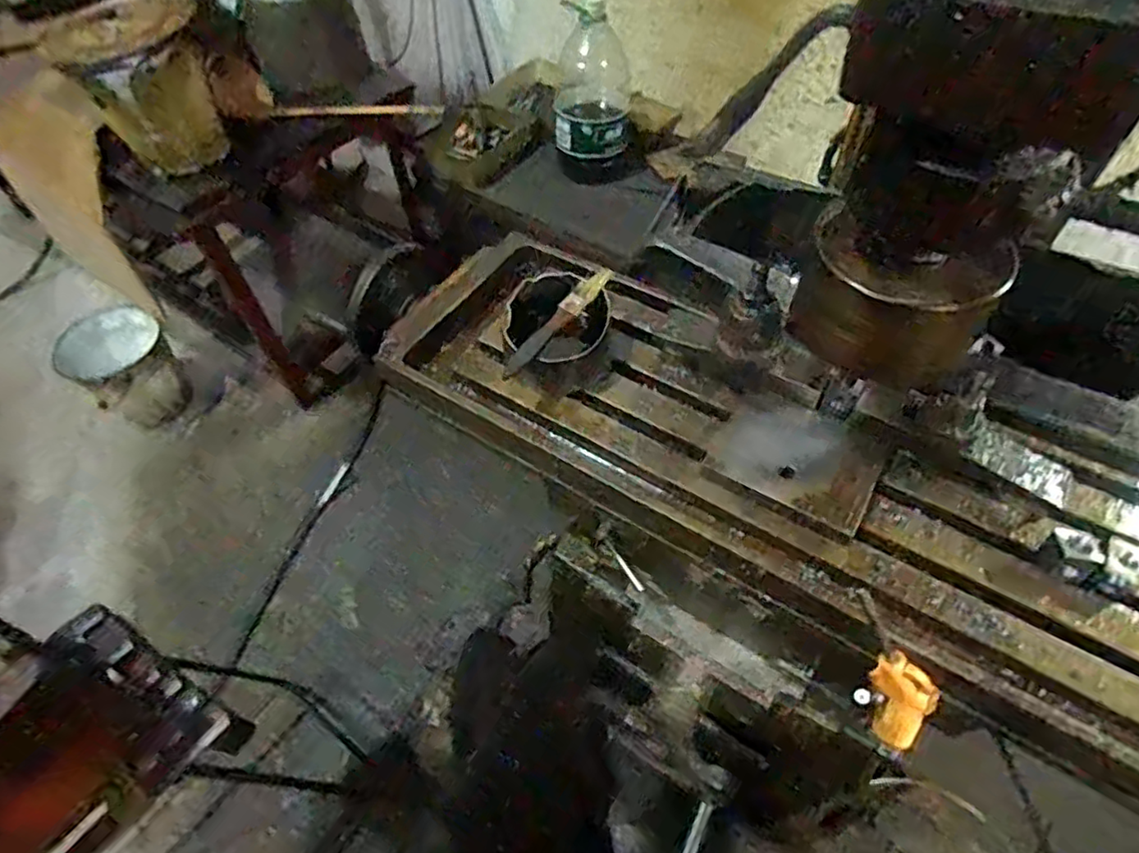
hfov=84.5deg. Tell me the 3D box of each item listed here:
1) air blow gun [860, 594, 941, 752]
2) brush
[{"bbox_3d":[0.249,0.195,0.472,0.025,0.184,0.053,-41,39,-24],"label":"air blow gun"},{"bbox_3d":[-0.011,-0.098,0.587,0.022,0.015,0.143,38,79,25],"label":"brush"}]

